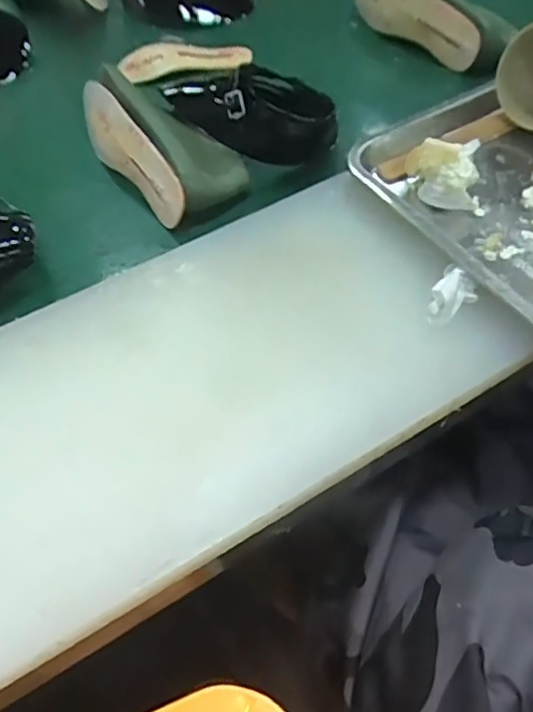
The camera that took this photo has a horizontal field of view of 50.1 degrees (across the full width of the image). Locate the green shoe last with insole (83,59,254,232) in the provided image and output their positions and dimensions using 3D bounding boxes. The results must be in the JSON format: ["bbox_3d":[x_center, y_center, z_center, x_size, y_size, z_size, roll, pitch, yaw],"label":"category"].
[{"bbox_3d":[-0.117,-0.233,0.618,0.094,0.076,0.209,-34,60,-18],"label":"green shoe last with insole"}]

